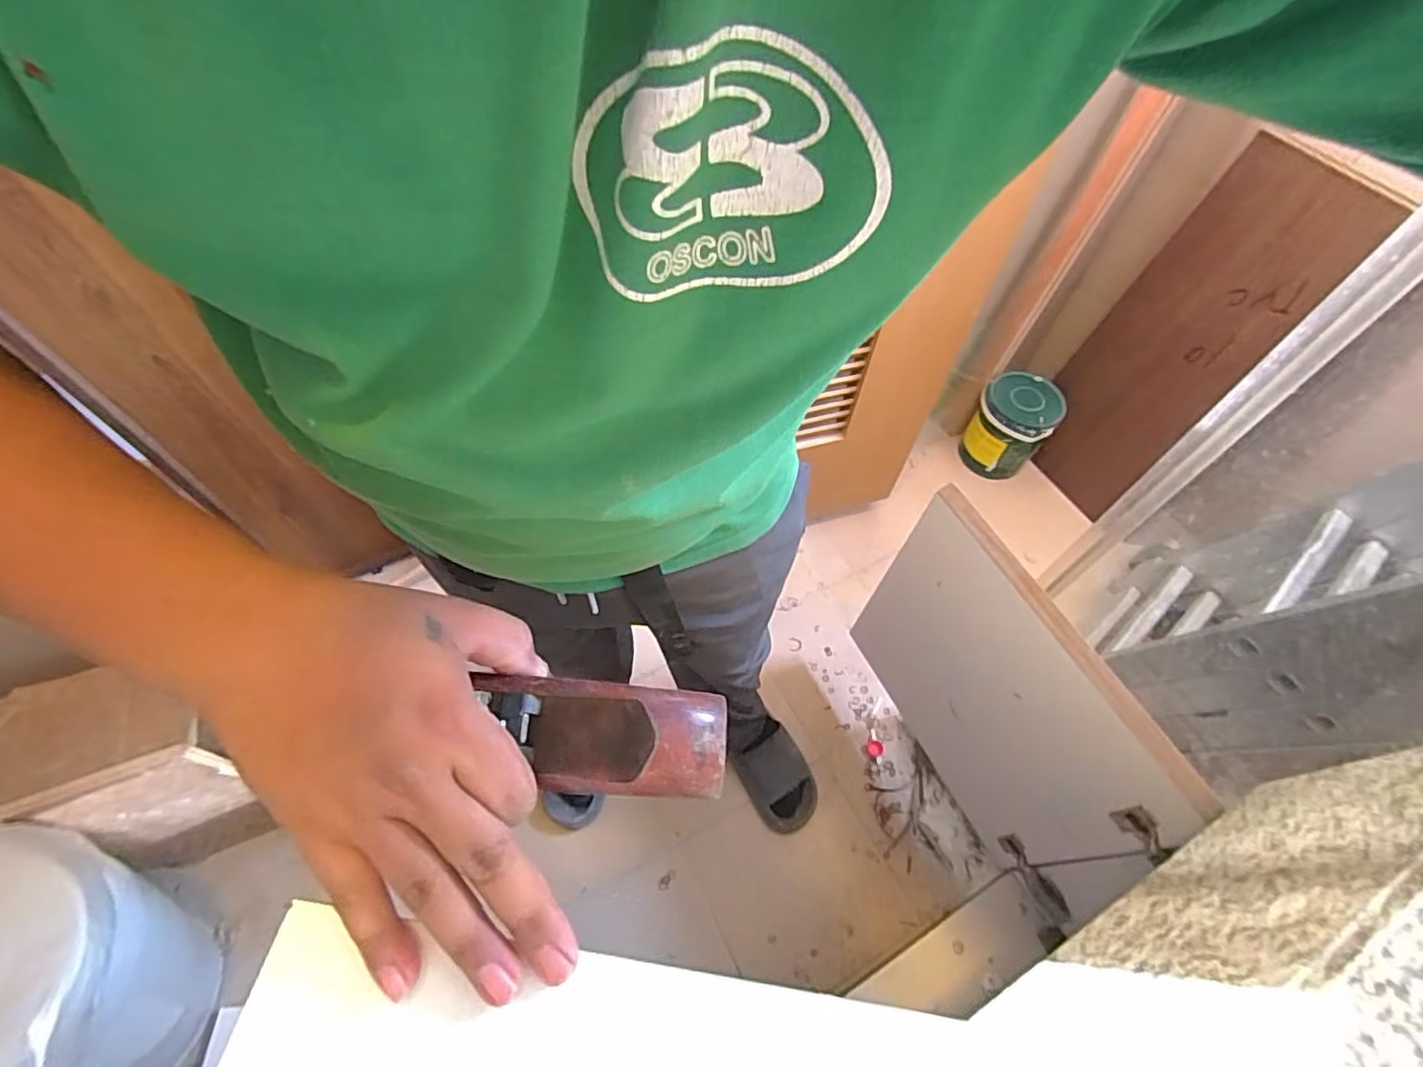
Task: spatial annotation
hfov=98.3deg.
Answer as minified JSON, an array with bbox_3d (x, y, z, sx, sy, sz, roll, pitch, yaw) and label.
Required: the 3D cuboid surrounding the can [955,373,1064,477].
[{"bbox_3d":[0.728,-0.269,1.507,0.179,0.180,0.205,27,61,14],"label":"can"}]

